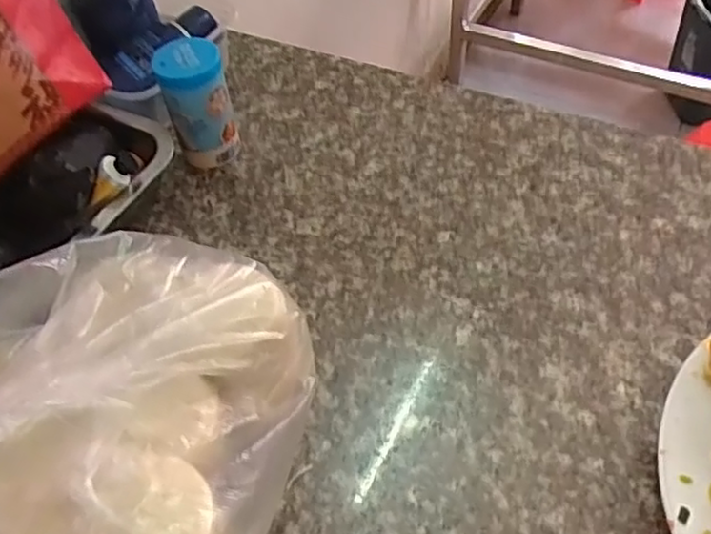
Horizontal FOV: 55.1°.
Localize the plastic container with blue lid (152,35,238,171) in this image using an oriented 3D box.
[{"bbox_3d":[-0.120,-0.124,0.527,0.045,0.090,0.052,-13,51,-7],"label":"plastic container with blue lid"}]

